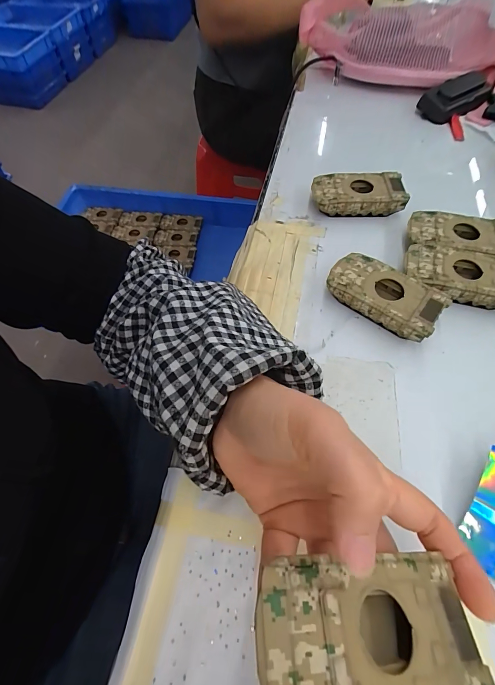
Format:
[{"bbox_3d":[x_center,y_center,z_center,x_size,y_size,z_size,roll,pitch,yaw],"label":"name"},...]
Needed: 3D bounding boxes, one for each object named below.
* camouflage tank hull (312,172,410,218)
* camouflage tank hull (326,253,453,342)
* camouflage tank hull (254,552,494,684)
[{"bbox_3d":[0.121,-0.163,0.359,0.095,0.029,0.046,0,60,0],"label":"camouflage tank hull"},{"bbox_3d":[0.120,-0.042,0.290,0.095,0.028,0.050,37,66,19],"label":"camouflage tank hull"},{"bbox_3d":[0.047,0.113,0.128,0.093,0.019,0.047,13,58,-19],"label":"camouflage tank hull"}]

